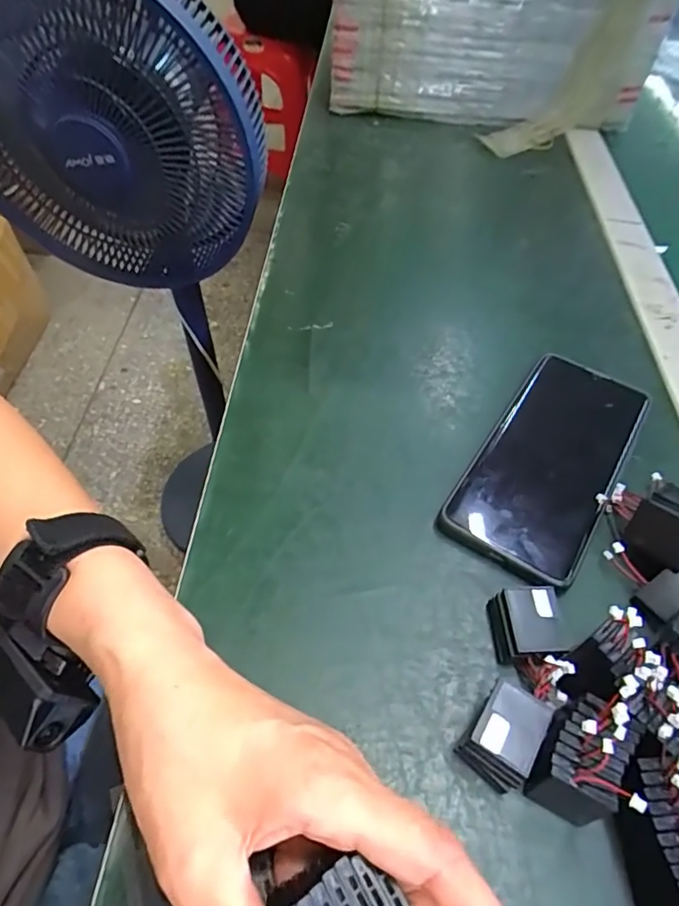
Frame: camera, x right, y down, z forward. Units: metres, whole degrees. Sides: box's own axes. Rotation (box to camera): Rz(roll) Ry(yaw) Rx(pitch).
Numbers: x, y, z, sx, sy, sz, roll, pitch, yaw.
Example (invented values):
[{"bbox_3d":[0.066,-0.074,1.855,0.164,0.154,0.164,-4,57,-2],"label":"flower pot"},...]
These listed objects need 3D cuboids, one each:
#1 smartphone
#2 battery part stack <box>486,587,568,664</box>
[{"bbox_3d":[0.129,0.002,0.333,0.074,0.015,0.160,28,56,19],"label":"smartphone"},{"bbox_3d":[0.090,0.085,0.266,0.031,0.019,0.033,2,52,-1],"label":"battery part stack"}]

